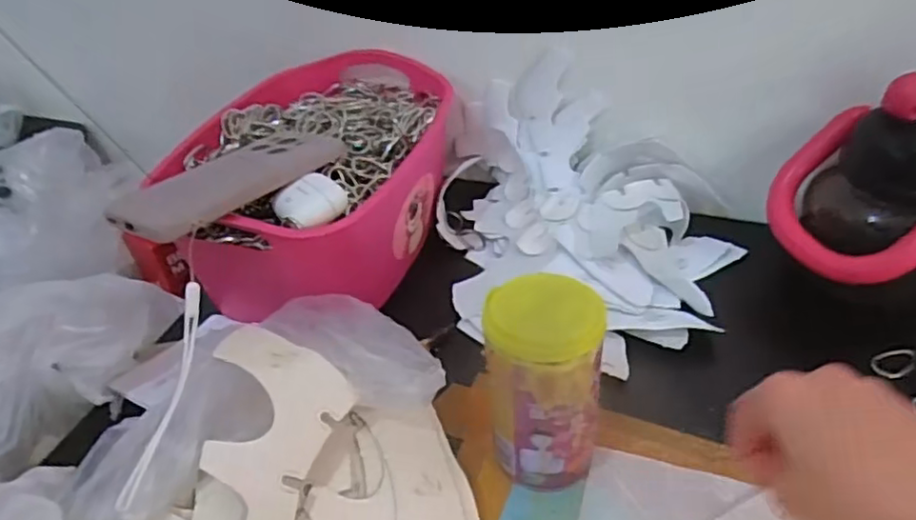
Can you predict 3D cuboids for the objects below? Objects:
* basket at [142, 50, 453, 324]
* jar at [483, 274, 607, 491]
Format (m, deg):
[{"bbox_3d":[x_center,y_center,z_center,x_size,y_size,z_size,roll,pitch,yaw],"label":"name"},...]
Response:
[{"bbox_3d":[-0.117,-0.073,0.568,0.194,0.111,0.260,9,43,19],"label":"basket"},{"bbox_3d":[0.052,0.077,0.384,0.066,0.129,0.057,1,41,9],"label":"jar"}]

